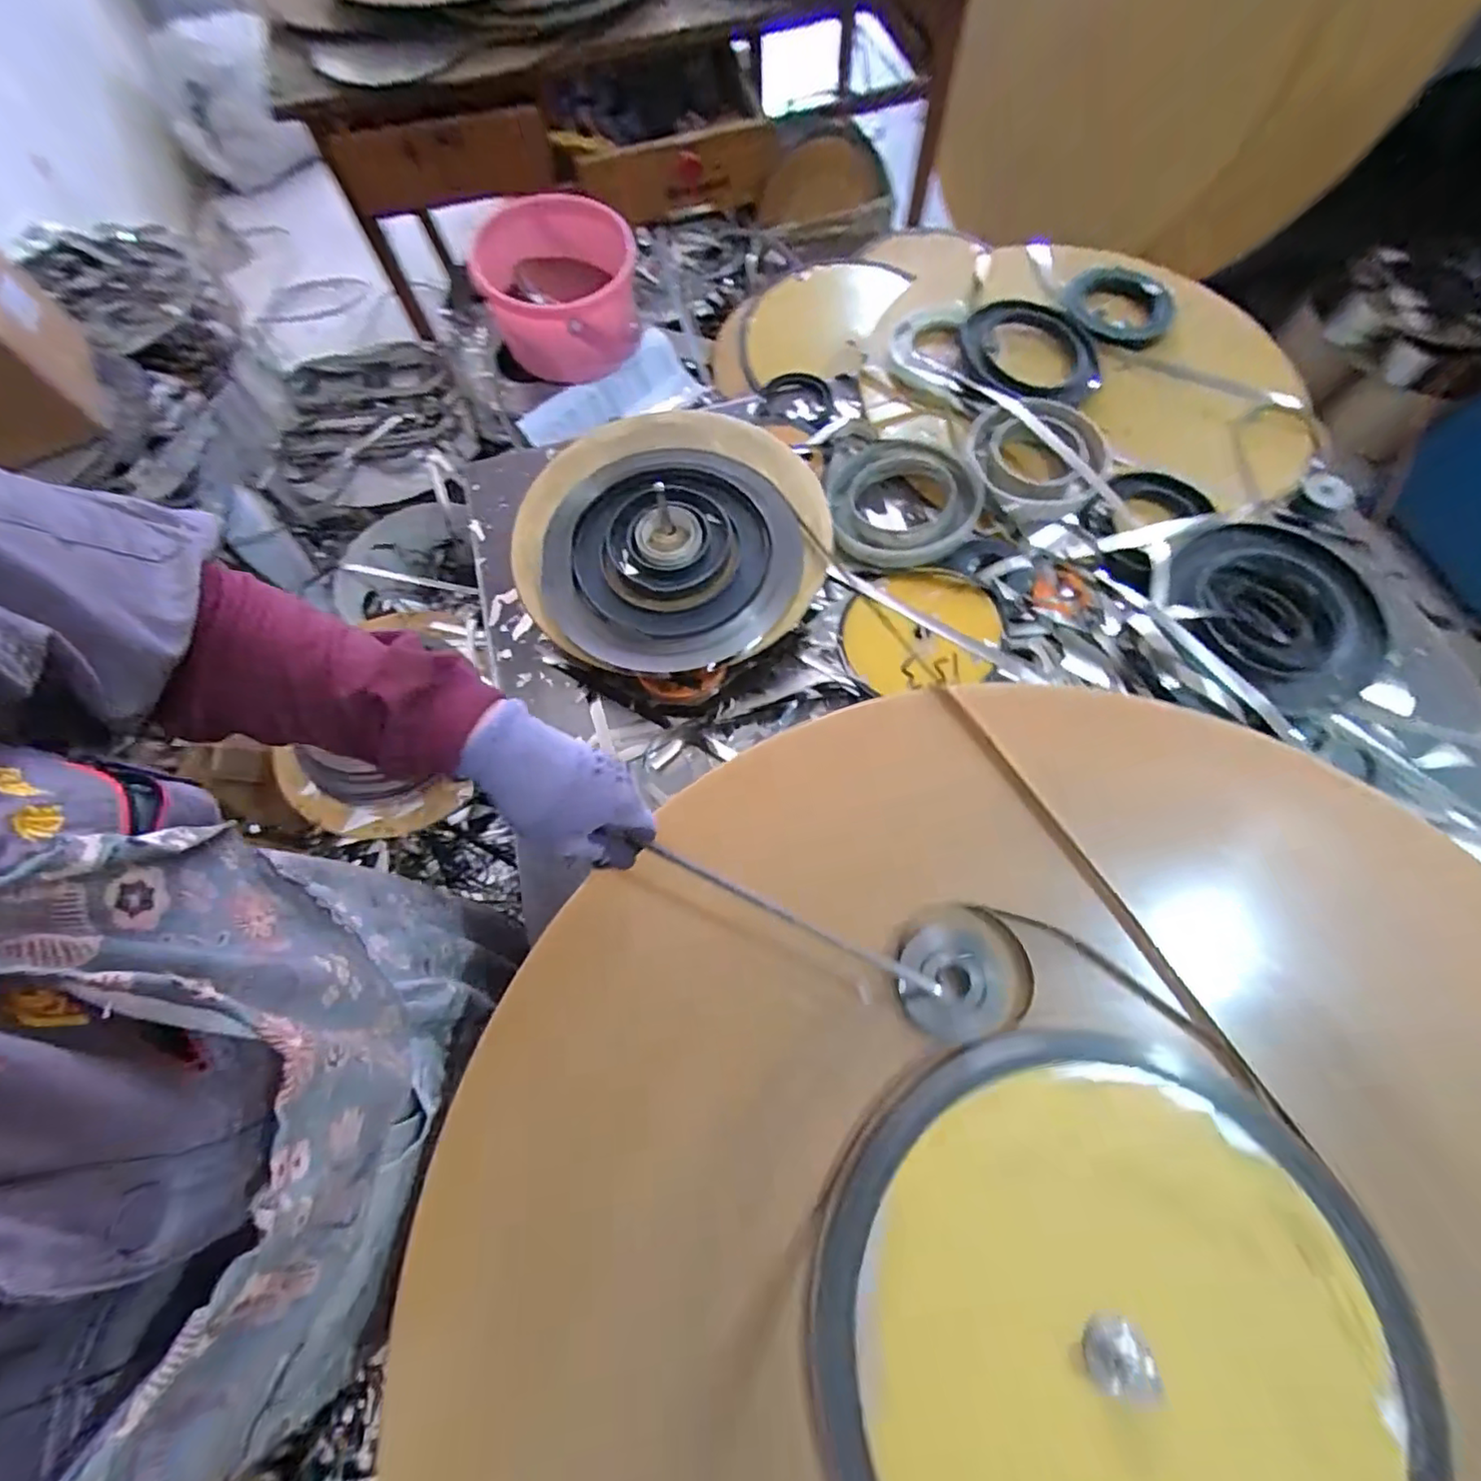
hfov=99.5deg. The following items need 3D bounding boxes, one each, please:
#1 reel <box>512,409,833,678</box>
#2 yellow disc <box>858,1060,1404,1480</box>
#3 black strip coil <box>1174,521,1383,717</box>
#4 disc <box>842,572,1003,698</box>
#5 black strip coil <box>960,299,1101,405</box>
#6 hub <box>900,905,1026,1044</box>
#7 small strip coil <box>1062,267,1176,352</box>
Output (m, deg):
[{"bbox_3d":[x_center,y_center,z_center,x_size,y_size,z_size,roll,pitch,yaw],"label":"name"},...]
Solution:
[{"bbox_3d":[-0.063,-0.186,0.565,0.272,0.035,0.269,-27,70,-8],"label":"reel"},{"bbox_3d":[0.212,0.346,0.355,0.281,0.024,0.252,-30,70,-9],"label":"yellow disc"},{"bbox_3d":[0.479,-0.117,0.557,0.144,0.031,0.176,-38,72,-12],"label":"black strip coil"},{"bbox_3d":[0.164,-0.098,0.575,0.132,0.013,0.123,-3,73,9],"label":"disc"},{"bbox_3d":[0.324,-0.425,0.689,0.156,0.029,0.144,-18,69,-5],"label":"black strip coil"},{"bbox_3d":[0.150,0.158,0.424,0.087,0.012,0.081,-1,68,2],"label":"hub"},{"bbox_3d":[0.442,-0.498,0.727,0.104,0.034,0.099,-1,68,2],"label":"small strip coil"}]

